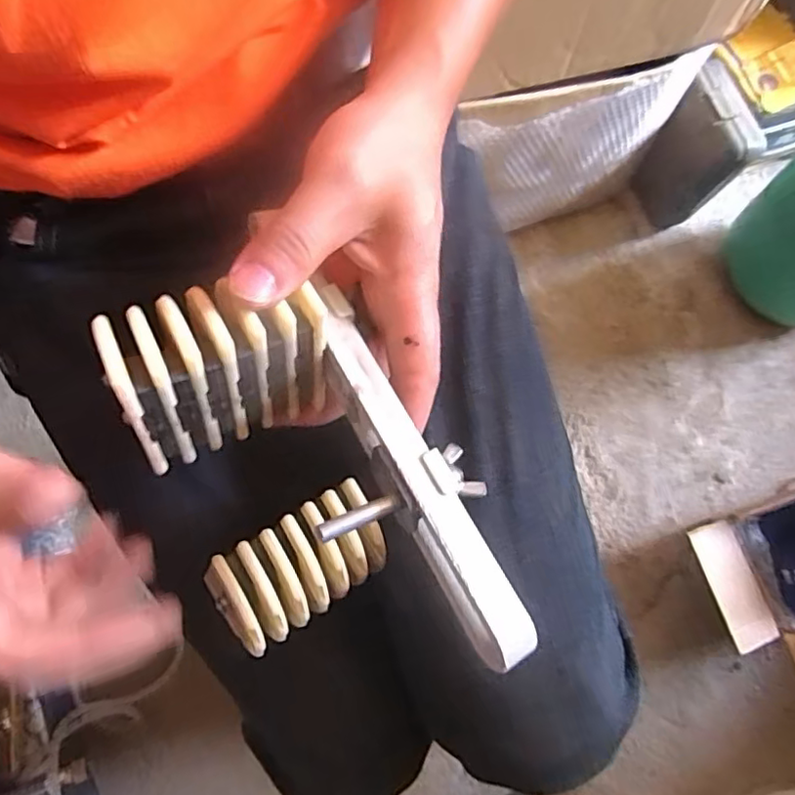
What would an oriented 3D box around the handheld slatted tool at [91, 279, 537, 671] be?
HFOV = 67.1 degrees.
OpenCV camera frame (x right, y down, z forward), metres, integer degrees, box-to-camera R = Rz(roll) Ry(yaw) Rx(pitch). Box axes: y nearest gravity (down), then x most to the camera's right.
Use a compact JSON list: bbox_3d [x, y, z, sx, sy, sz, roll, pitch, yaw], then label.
[{"bbox_3d":[-0.035,0.040,0.254,0.122,0.119,0.142,-12,73,-4],"label":"handheld slatted tool"}]

